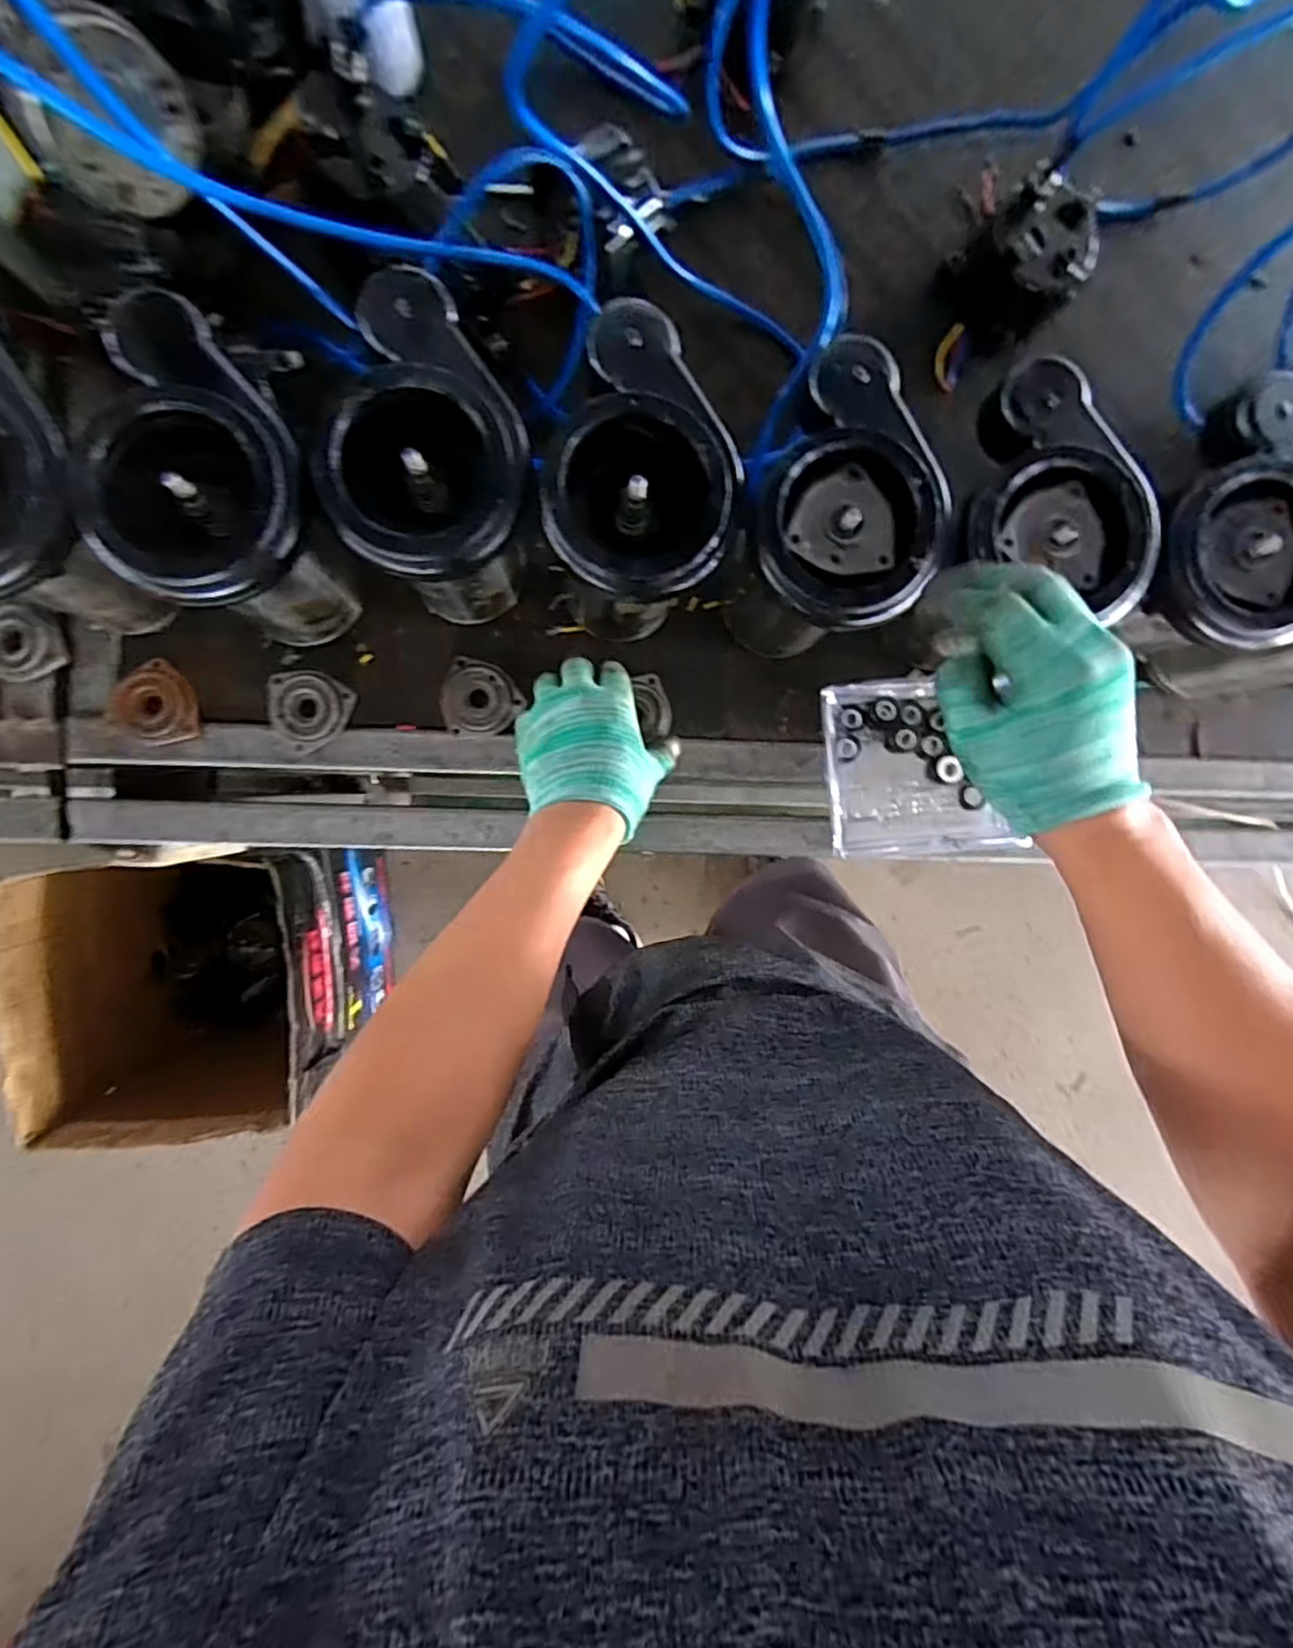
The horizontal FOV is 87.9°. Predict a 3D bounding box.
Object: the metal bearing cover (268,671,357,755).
[{"bbox_3d":[-0.284,-0.101,0.559,0.067,0.015,0.066,-36,95,-1],"label":"metal bearing cover"}]

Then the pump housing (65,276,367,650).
[{"bbox_3d":[-0.277,-0.216,0.465,0.121,0.179,0.166,-29,95,-2],"label":"pump housing"}]

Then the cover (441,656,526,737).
[{"bbox_3d":[-0.139,-0.108,0.567,0.066,0.011,0.064,0,93,-4],"label":"cover"}]

